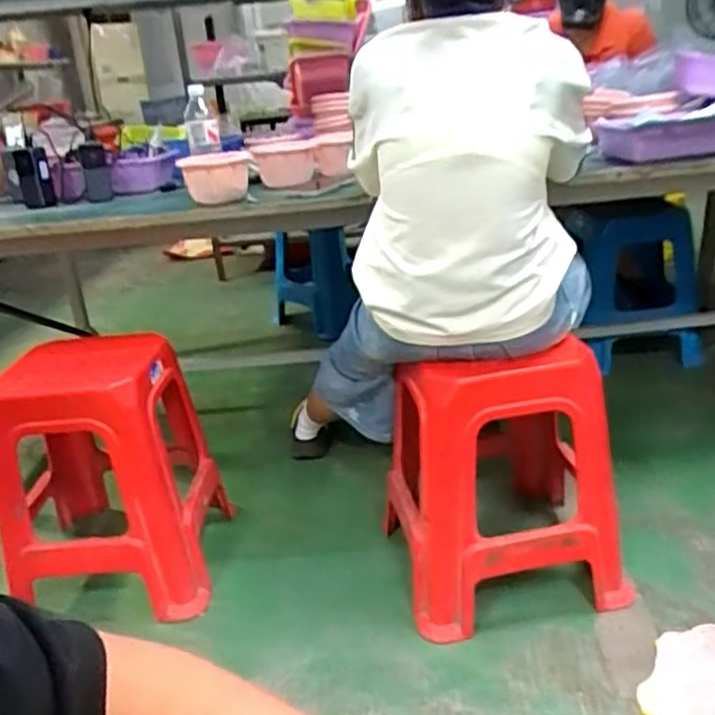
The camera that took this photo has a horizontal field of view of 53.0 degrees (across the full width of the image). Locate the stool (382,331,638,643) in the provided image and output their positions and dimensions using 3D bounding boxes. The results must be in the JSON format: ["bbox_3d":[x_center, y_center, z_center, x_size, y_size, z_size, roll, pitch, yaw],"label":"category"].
[{"bbox_3d":[0.257,0.211,1.358,0.380,0.492,0.329,-9,24,-7],"label":"stool"}]

